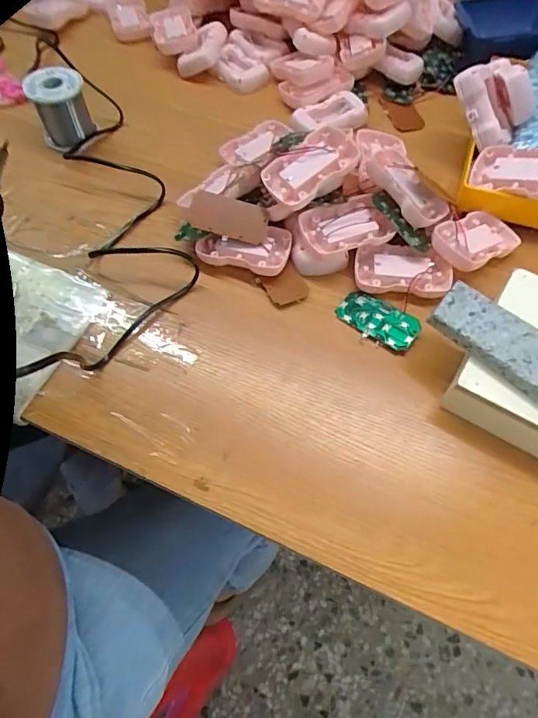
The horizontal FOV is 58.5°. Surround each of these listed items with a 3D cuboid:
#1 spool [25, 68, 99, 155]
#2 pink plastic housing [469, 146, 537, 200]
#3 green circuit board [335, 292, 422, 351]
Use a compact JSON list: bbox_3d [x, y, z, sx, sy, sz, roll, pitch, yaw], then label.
[{"bbox_3d":[-0.233,-0.282,0.541,0.058,0.072,0.058,-16,63,-8],"label":"spool"},{"bbox_3d":[0.249,-0.185,0.478,0.089,0.016,0.053,20,84,35],"label":"pink plastic housing"},{"bbox_3d":[0.099,-0.036,0.438,0.074,0.007,0.040,28,66,15],"label":"green circuit board"}]

